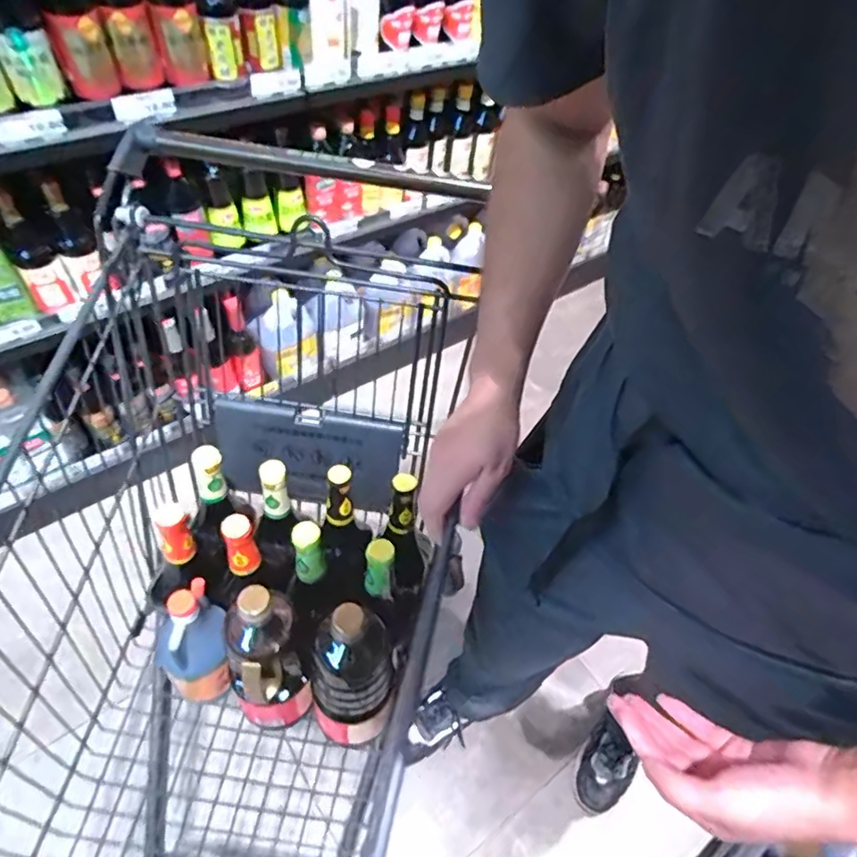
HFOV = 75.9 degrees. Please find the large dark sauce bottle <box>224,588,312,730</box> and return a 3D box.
[{"bbox_3d":[-0.186,0.272,0.632,0.079,0.235,0.091,-7,54,-11],"label":"large dark sauce bottle"}]

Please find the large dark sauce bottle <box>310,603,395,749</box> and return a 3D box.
[{"bbox_3d":[-0.089,0.289,0.627,0.091,0.237,0.097,3,53,-4],"label":"large dark sauce bottle"}]

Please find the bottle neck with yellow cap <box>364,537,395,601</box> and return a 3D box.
[{"bbox_3d":[-0.056,0.162,0.632,0.032,0.077,0.039,6,53,-1],"label":"bottle neck with yellow cap"}]

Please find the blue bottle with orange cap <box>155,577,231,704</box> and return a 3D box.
[{"bbox_3d":[-0.274,0.262,0.655,0.065,0.179,0.090,36,58,20],"label":"blue bottle with orange cap"}]

